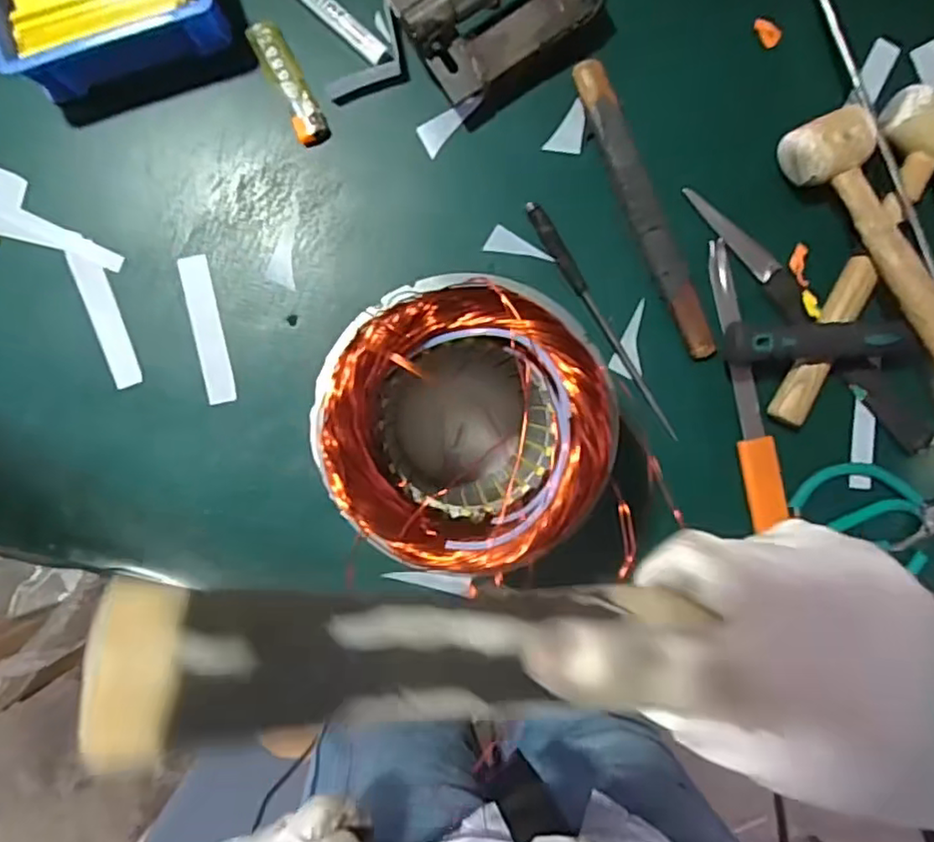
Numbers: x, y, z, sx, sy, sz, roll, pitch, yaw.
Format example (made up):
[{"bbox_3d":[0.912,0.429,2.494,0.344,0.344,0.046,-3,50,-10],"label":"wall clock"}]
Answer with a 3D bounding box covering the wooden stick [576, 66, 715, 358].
[{"bbox_3d":[0.134,-0.156,0.474,0.023,0.014,0.230,-24,95,0],"label":"wooden stick"}]

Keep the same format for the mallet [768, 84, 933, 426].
[{"bbox_3d":[0.299,-0.114,0.473,0.078,0.037,0.256,25,94,-4],"label":"mallet"}]

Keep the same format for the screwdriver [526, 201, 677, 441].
[{"bbox_3d":[0.104,-0.075,0.480,0.012,0.010,0.205,-34,95,1],"label":"screwdriver"}]

